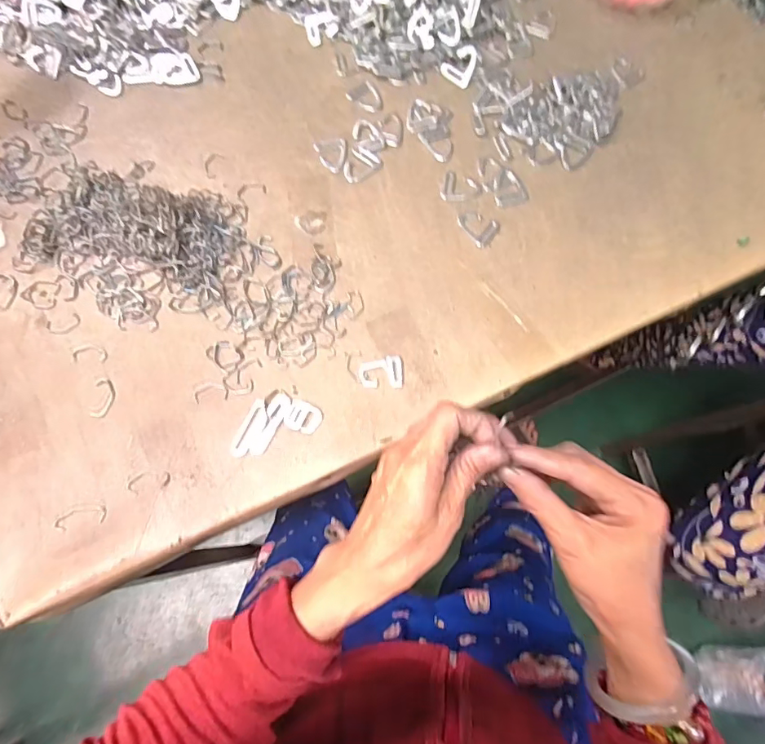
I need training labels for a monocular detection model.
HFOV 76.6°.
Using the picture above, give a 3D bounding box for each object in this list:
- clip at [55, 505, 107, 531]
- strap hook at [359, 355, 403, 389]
[{"bbox_3d":[-0.265,0.127,0.424,0.043,0.004,0.016,-10,71,-3],"label":"clip"},{"bbox_3d":[-0.001,-0.001,0.469,0.042,0.004,0.032,-1,71,0],"label":"strap hook"}]

